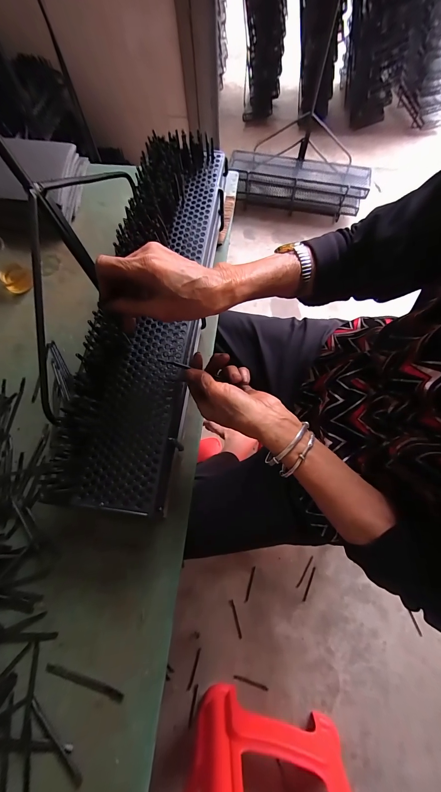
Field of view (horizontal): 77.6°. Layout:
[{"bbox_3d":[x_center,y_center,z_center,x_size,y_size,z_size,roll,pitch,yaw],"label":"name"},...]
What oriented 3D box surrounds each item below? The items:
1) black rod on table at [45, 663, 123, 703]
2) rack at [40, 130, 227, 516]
[{"bbox_3d":[-0.170,0.353,0.338,0.103,0.004,0.012,13,73,5],"label":"black rod on table"},{"bbox_3d":[-0.097,-0.144,0.392,0.144,0.053,0.578,9,78,4],"label":"rack"}]

